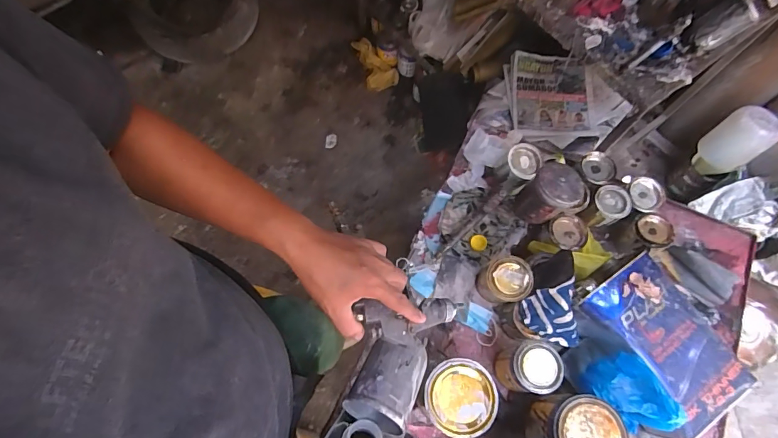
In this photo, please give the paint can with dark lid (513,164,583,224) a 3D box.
[{"bbox_3d":[0.280,-0.039,0.712,0.081,0.114,0.077,0,67,0],"label":"paint can with dark lid"}]

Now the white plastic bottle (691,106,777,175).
[{"bbox_3d":[1.188,-0.263,1.396,0.143,0.229,0.158,-32,70,-12],"label":"white plastic bottle"}]

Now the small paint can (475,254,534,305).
[{"bbox_3d":[0.195,0.112,0.699,0.064,0.117,0.069,-17,68,-7],"label":"small paint can"}]

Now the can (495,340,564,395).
[{"bbox_3d":[0.223,0.242,0.653,0.067,0.125,0.072,0,67,0],"label":"can"}]

